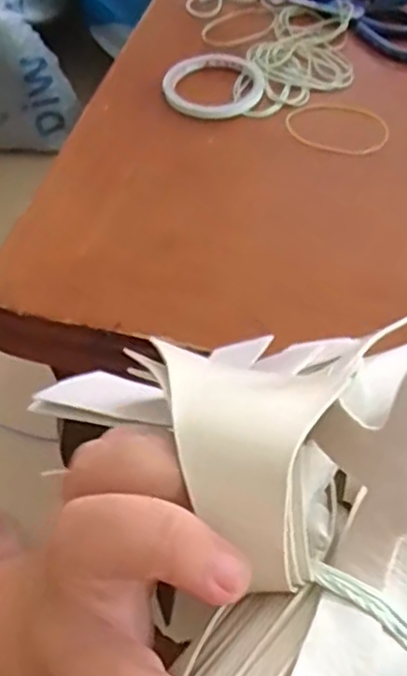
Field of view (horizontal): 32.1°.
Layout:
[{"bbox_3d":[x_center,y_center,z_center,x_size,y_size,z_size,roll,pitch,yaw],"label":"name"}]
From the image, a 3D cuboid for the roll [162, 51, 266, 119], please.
[{"bbox_3d":[0.010,-0.244,0.674,0.094,0.007,0.099,-1,55,2],"label":"roll"}]

